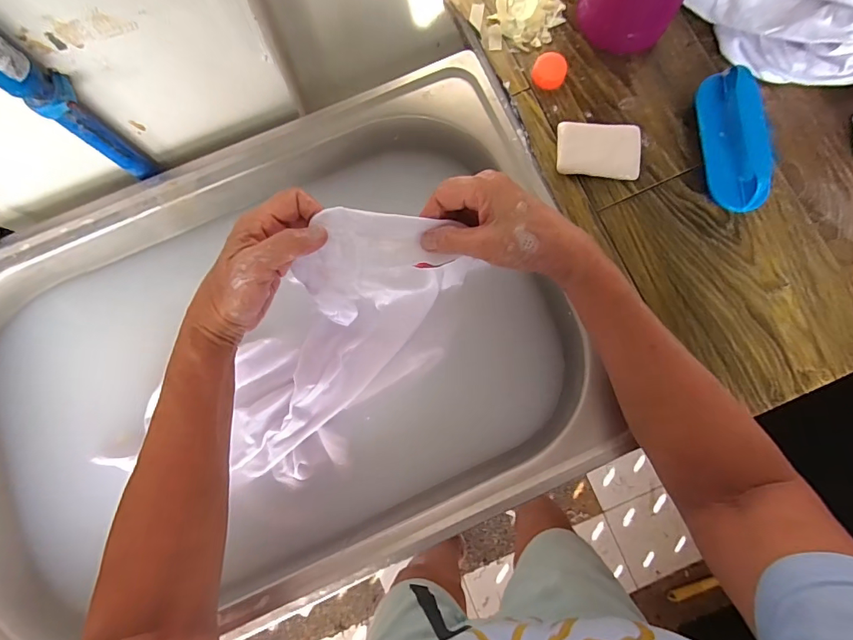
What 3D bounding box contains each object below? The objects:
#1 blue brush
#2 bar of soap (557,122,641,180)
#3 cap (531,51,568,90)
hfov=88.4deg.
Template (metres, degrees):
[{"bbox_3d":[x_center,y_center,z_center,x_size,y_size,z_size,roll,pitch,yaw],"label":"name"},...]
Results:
[{"bbox_3d":[0.267,-0.158,0.389,0.040,0.053,0.130,-9,80,-1],"label":"blue brush"},{"bbox_3d":[0.160,-0.157,0.409,0.076,0.014,0.052,5,80,2],"label":"bar of soap"},{"bbox_3d":[0.119,-0.240,0.422,0.032,0.013,0.030,0,80,1],"label":"cap"}]

